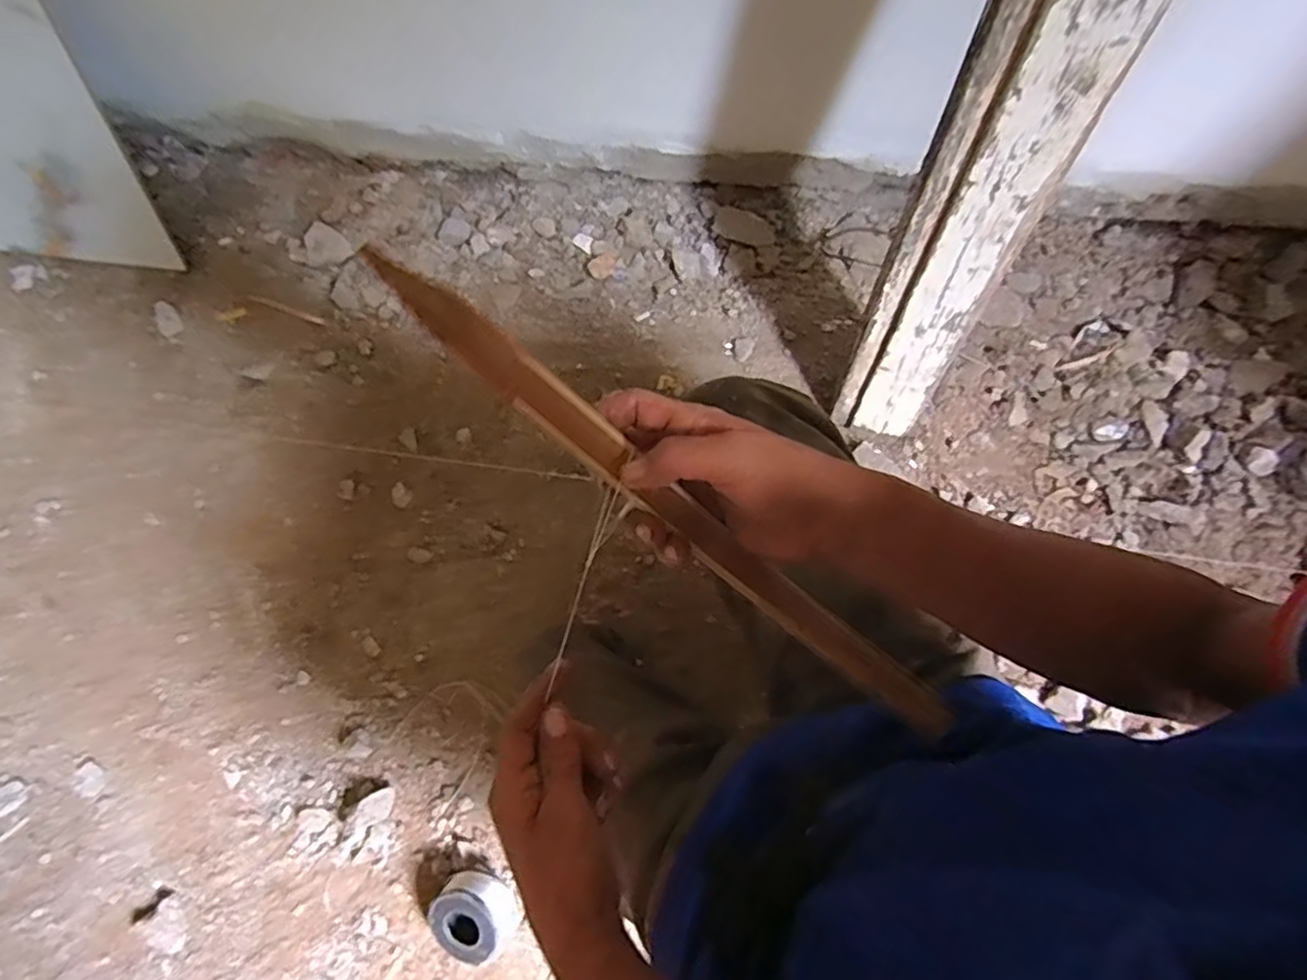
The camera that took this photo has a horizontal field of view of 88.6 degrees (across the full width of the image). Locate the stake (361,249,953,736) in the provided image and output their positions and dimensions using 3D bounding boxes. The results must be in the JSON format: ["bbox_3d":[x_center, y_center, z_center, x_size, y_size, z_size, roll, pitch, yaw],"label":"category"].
[{"bbox_3d":[0.022,0.017,0.395,0.422,0.023,0.027,40,77,-13],"label":"stake"}]

